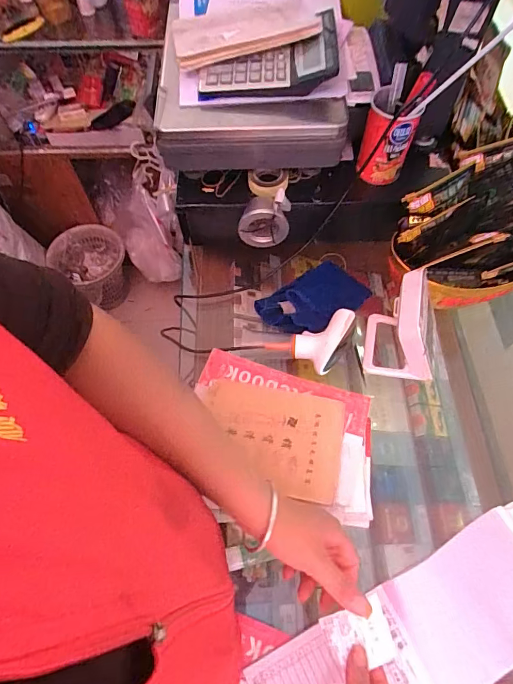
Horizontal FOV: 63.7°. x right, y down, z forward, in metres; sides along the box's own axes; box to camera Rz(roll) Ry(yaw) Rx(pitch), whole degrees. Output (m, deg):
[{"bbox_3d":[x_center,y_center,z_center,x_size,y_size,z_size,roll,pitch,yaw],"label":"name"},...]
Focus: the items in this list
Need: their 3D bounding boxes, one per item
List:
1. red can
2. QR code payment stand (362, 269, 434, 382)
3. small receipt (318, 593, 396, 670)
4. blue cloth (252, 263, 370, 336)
[{"bbox_3d":[0.183,-0.285,0.582,0.065,0.105,0.079,12,64,7],"label":"red can"},{"bbox_3d":[0.206,-0.020,0.550,0.093,0.146,0.100,9,64,5],"label":"QR code payment stand"},{"bbox_3d":[0.097,0.275,0.384,0.063,0.009,0.052,-10,67,-20],"label":"small receipt"},{"bbox_3d":[0.086,-0.068,0.623,0.144,0.044,0.108,-38,69,-17],"label":"blue cloth"}]

